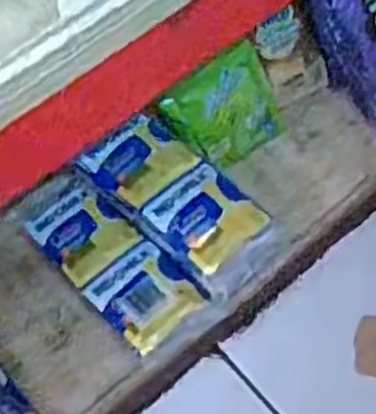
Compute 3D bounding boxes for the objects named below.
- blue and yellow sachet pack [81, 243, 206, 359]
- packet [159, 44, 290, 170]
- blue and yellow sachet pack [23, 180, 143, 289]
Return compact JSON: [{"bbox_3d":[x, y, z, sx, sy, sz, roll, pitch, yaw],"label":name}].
[{"bbox_3d":[-0.039,0.077,0.652,0.075,0.013,0.081,-40,66,-17],"label":"blue and yellow sachet pack"},{"bbox_3d":[0.038,-0.090,0.731,0.105,0.108,0.017,-39,34,-10],"label":"packet"},{"bbox_3d":[-0.096,0.024,0.686,0.072,0.008,0.085,-42,67,-18],"label":"blue and yellow sachet pack"}]

